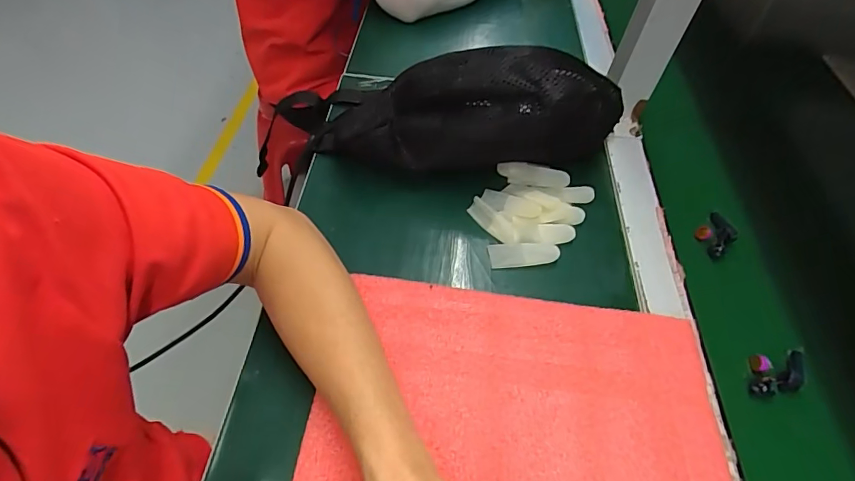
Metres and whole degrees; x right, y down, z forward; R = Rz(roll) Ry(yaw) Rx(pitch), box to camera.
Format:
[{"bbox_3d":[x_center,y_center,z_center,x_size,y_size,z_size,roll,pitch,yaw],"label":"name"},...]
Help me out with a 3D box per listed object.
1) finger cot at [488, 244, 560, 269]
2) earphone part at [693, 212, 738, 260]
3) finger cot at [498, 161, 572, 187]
[{"bbox_3d":[0.081,0.012,0.391,0.058,0.004,0.021,-5,75,3],"label":"finger cot"},{"bbox_3d":[0.257,-0.005,0.416,0.037,0.014,0.029,-33,61,-25],"label":"earphone part"},{"bbox_3d":[0.102,-0.065,0.452,0.067,0.010,0.021,10,53,3],"label":"finger cot"}]

